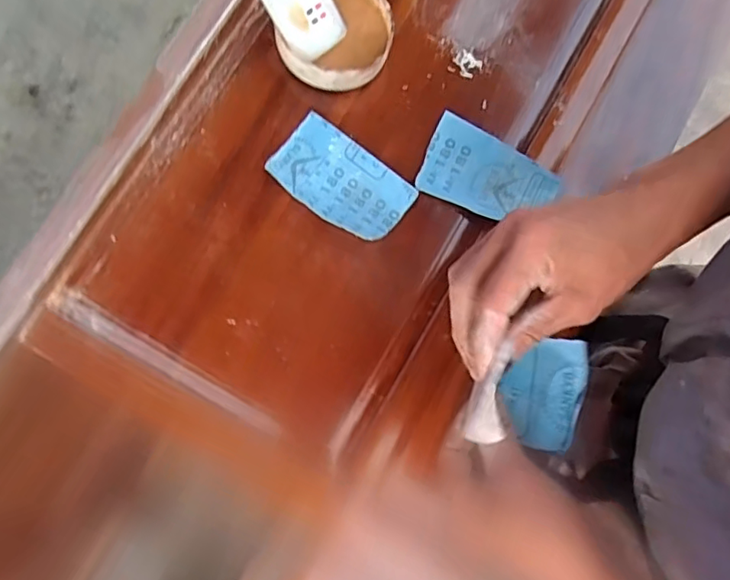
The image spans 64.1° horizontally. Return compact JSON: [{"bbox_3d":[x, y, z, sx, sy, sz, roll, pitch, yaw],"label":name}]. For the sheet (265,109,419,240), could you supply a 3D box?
[{"bbox_3d":[-0.021,-0.091,0.488,0.117,0.009,0.068,38,81,6],"label":"sheet"}]

